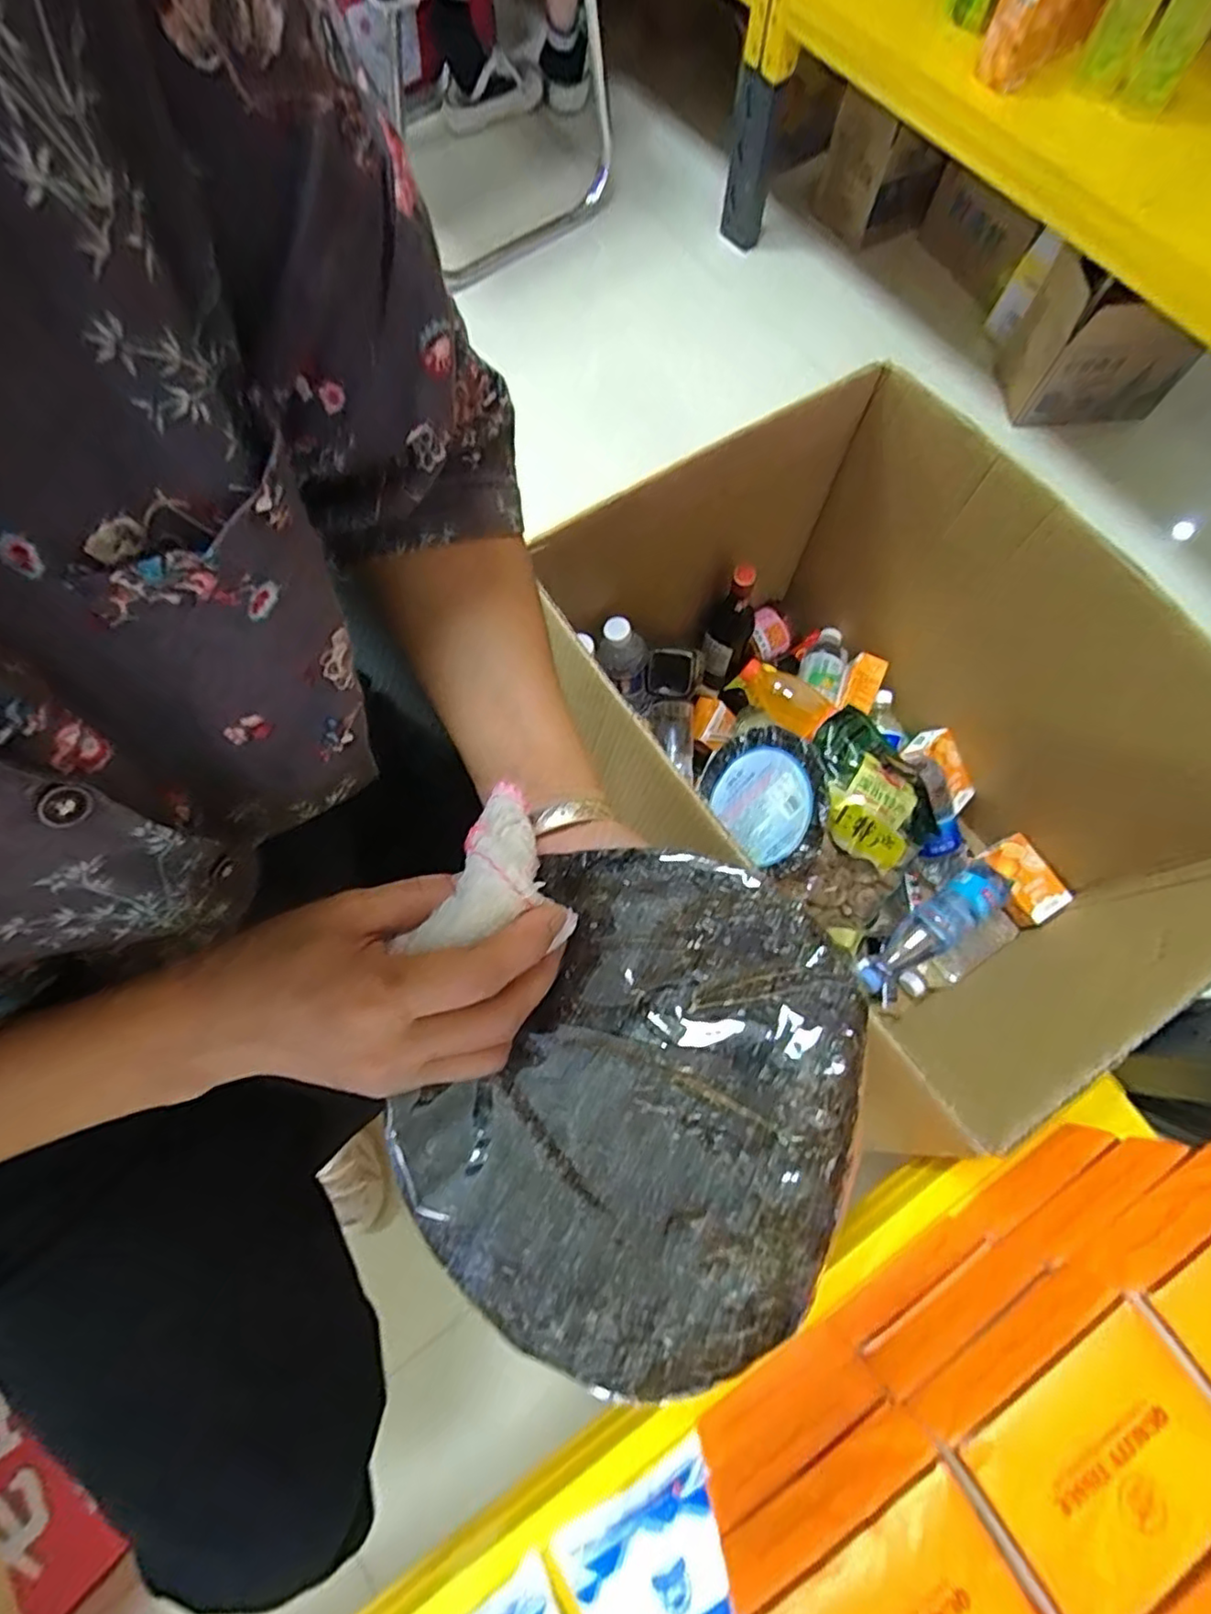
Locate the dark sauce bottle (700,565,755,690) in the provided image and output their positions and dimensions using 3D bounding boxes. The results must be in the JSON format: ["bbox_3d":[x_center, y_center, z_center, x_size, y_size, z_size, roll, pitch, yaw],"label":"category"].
[{"bbox_3d":[0.173,-0.243,0.920,0.055,0.231,0.061,26,74,8],"label":"dark sauce bottle"}]

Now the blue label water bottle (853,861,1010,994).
[{"bbox_3d":[0.436,0.165,0.873,0.224,0.062,0.065,-45,76,15],"label":"blue label water bottle"}]

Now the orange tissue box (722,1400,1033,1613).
[{"bbox_3d":[0.126,0.370,0.305,0.121,0.069,0.084,-28,74,-8],"label":"orange tissue box"}]

